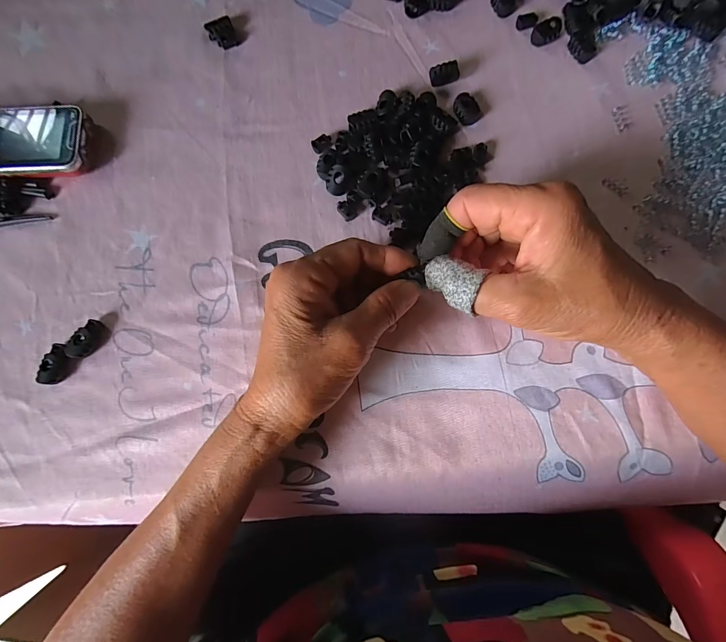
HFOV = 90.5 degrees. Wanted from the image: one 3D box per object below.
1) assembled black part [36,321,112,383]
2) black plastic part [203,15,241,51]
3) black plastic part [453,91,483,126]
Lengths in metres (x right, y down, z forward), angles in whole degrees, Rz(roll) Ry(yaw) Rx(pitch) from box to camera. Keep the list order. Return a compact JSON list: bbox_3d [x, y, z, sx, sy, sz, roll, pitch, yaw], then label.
[{"bbox_3d":[-0.208,0.022,0.256,0.020,0.009,0.052,42,85,8],"label":"assembled black part"},{"bbox_3d":[-0.116,-0.236,0.295,0.021,0.010,0.021,-20,81,0],"label":"black plastic part"},{"bbox_3d":[0.079,-0.162,0.274,0.017,0.010,0.021,-35,81,-3],"label":"black plastic part"}]

